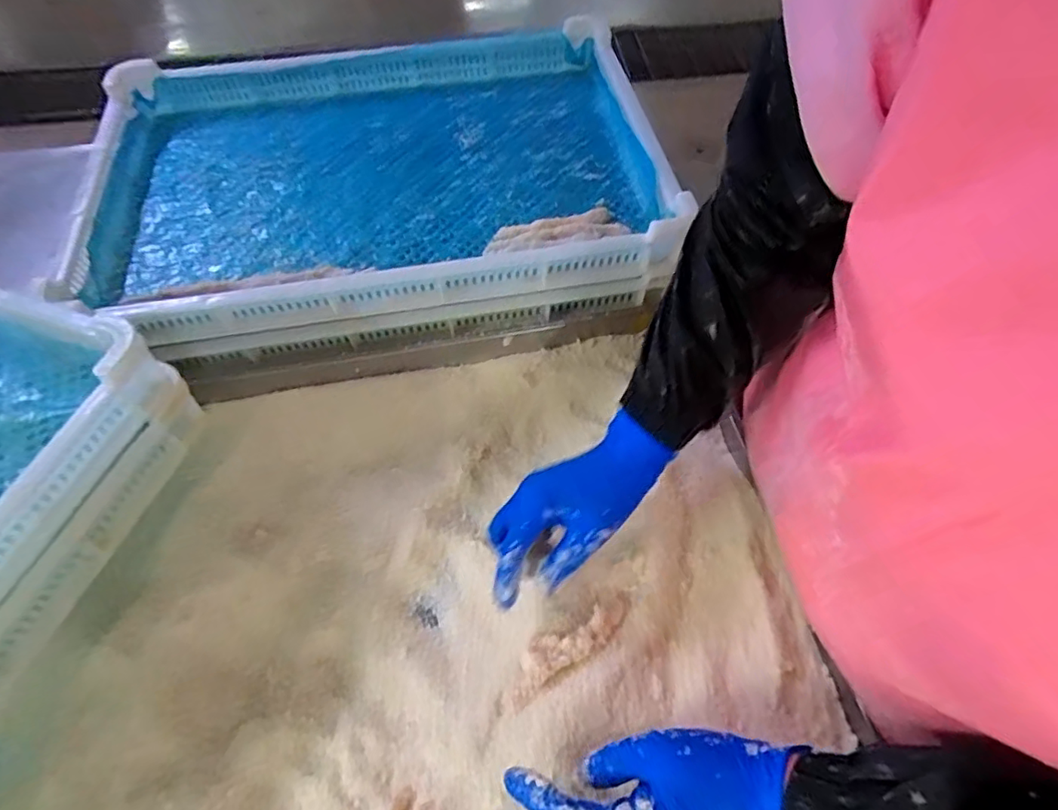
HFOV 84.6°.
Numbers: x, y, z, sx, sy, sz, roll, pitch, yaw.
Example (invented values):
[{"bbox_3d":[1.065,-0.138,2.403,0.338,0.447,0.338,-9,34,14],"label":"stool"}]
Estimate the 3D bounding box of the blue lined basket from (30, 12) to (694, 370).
[{"bbox_3d":[-0.164,-0.253,0.639,0.589,0.099,0.410,-11,58,-5],"label":"blue lined basket"}]

